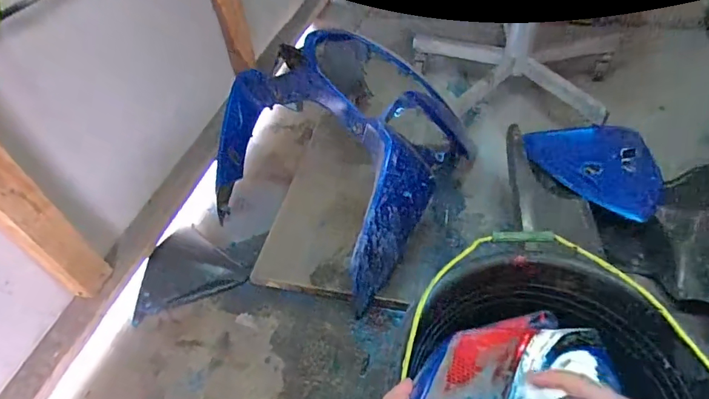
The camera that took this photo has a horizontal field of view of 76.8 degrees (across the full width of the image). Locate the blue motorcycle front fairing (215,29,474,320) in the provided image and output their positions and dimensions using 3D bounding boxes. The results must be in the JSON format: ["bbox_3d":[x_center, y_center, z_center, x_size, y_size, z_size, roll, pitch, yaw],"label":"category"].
[{"bbox_3d":[-0.040,-0.087,0.835,0.408,0.238,0.350,30,58,27],"label":"blue motorcycle front fairing"}]

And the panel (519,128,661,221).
[{"bbox_3d":[0.498,-0.084,0.891,0.214,0.030,0.263,-32,54,-20],"label":"panel"}]

